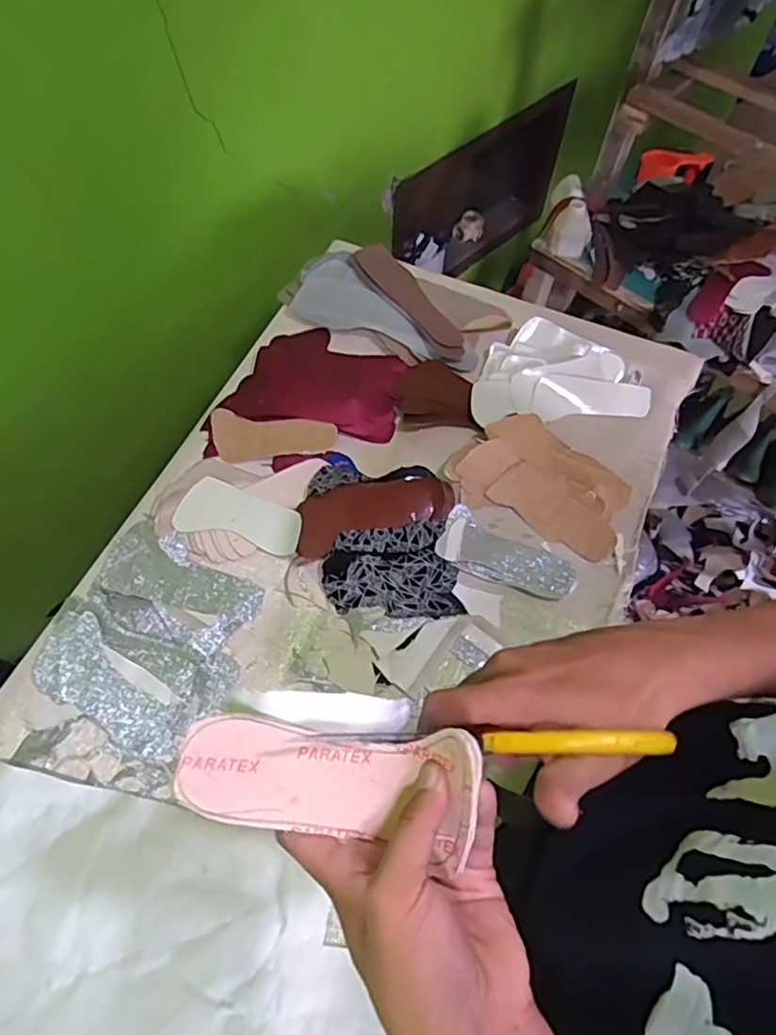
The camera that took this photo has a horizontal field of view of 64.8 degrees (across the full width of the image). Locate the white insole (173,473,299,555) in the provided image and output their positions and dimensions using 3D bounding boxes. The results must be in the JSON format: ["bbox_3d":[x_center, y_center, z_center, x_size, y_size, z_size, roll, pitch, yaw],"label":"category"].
[{"bbox_3d":[-0.183,-0.004,0.756,0.155,0.007,0.070,13,83,6],"label":"white insole"}]

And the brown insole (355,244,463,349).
[{"bbox_3d":[0.035,-0.338,0.937,0.062,0.012,0.223,-35,77,-27],"label":"brown insole"}]

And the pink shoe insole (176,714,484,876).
[{"bbox_3d":[-0.031,0.127,0.301,0.147,0.052,0.050,2,60,9],"label":"pink shoe insole"}]

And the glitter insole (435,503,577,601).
[{"bbox_3d":[0.147,0.051,0.760,0.169,0.013,0.078,27,58,8],"label":"glitter insole"}]

